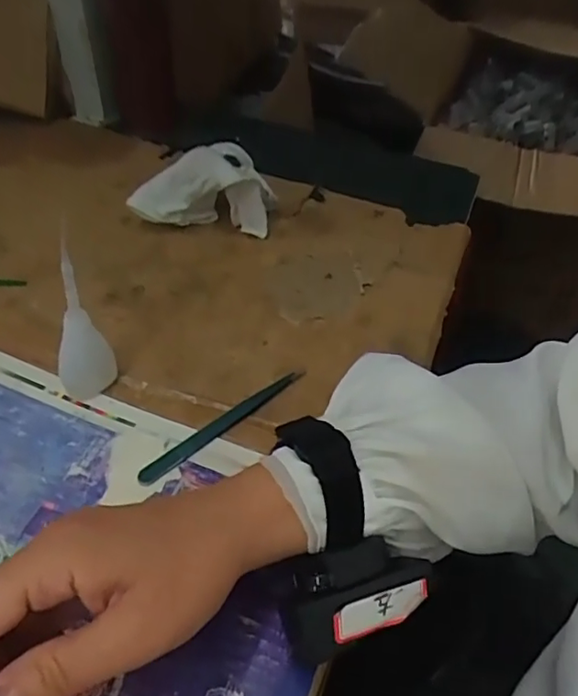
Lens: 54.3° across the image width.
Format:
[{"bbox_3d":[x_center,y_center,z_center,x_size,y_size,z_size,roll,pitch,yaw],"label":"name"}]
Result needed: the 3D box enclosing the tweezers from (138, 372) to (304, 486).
[{"bbox_3d":[-0.040,0.046,0.356,0.124,0.007,0.012,-33,59,-31],"label":"tweezers"}]

